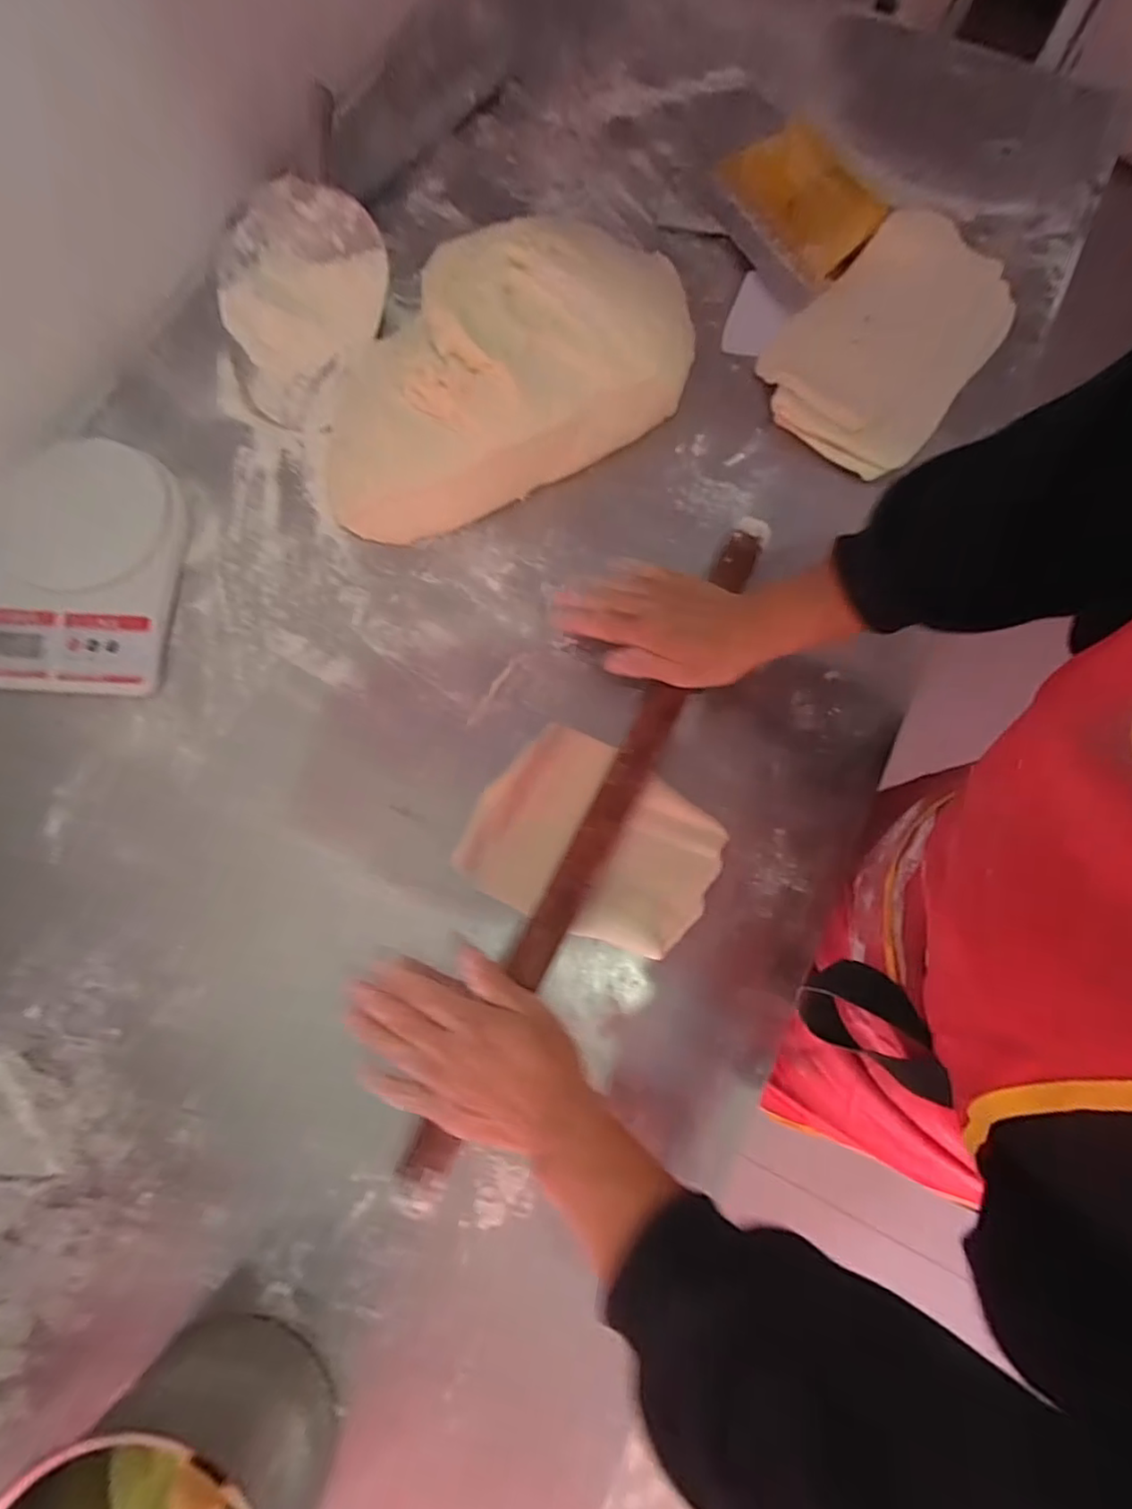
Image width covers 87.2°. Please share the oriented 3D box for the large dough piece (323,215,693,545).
[{"bbox_3d":[-0.055,-0.339,0.520,0.360,0.096,0.182,-27,78,-7],"label":"large dough piece"}]

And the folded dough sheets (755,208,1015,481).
[{"bbox_3d":[0.315,-0.405,0.573,0.168,0.034,0.284,37,79,8],"label":"folded dough sheets"}]

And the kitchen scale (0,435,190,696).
[{"bbox_3d":[-0.404,-0.157,0.493,0.152,0.041,0.213,2,76,0],"label":"kitchen scale"}]

